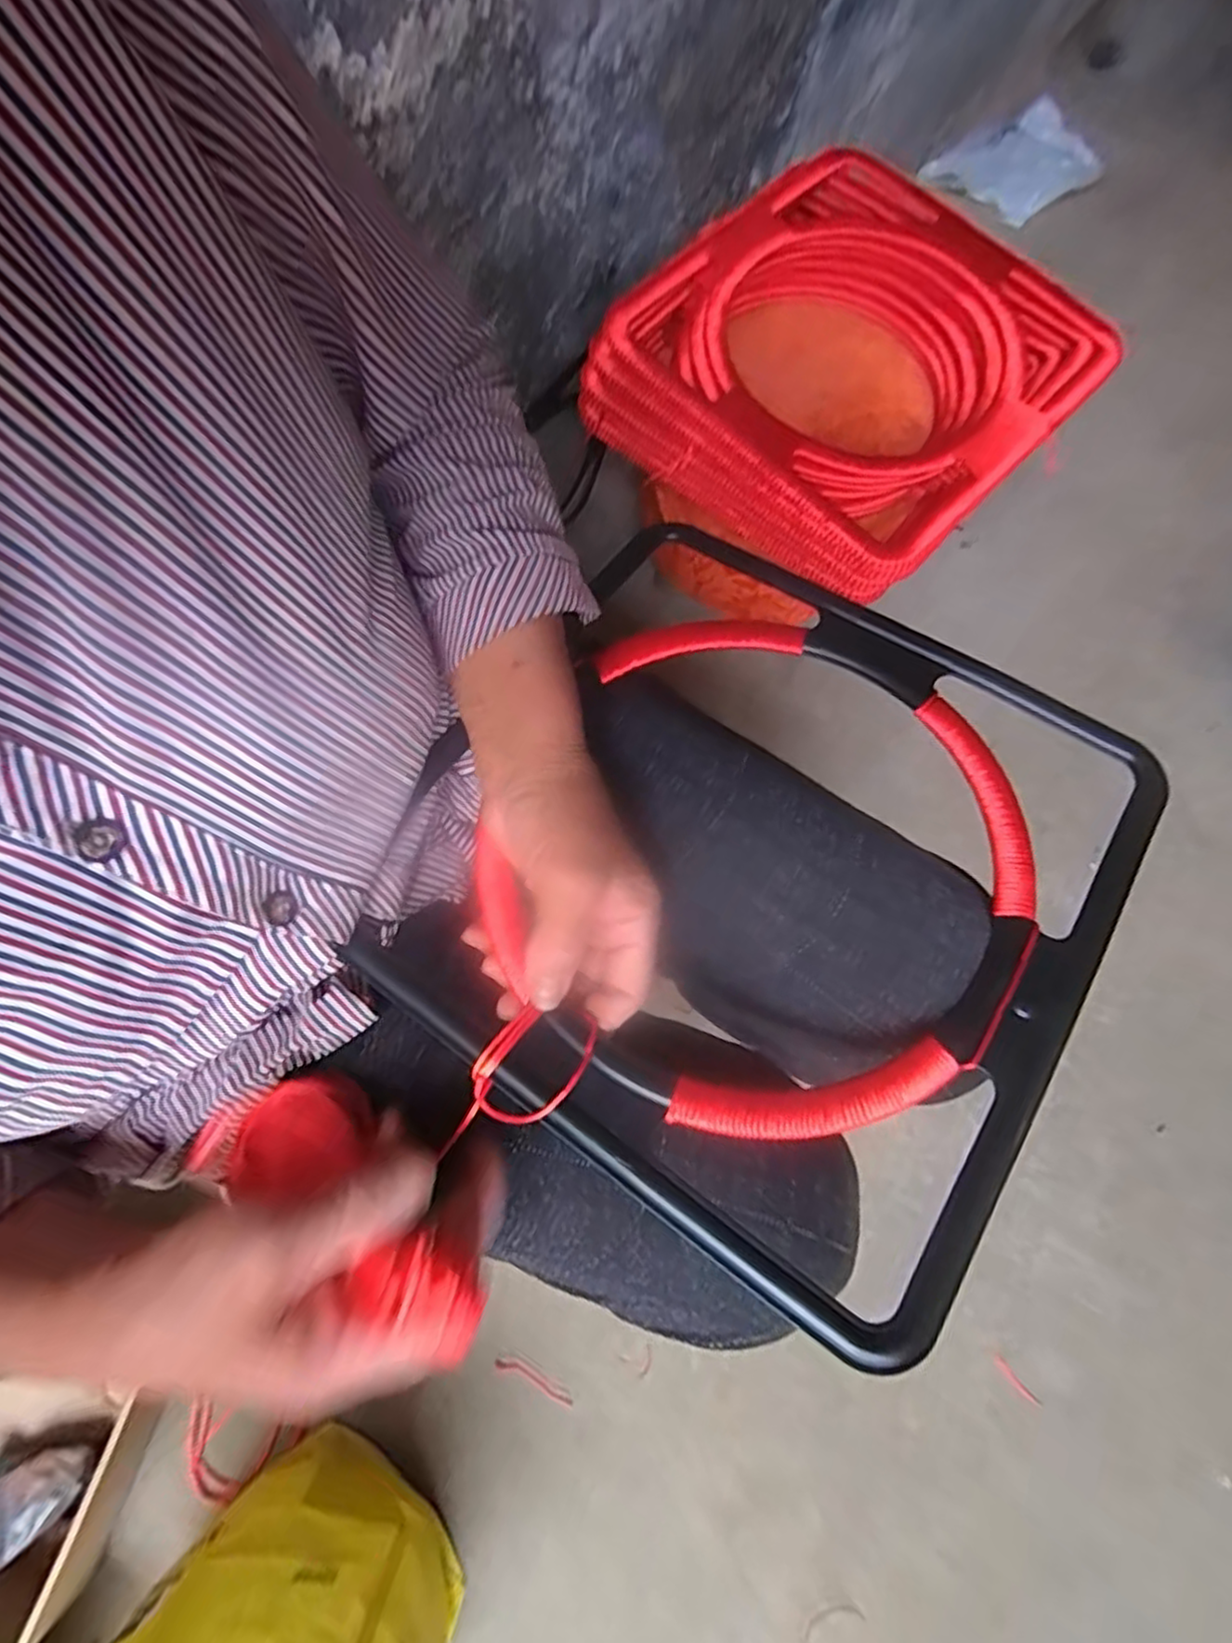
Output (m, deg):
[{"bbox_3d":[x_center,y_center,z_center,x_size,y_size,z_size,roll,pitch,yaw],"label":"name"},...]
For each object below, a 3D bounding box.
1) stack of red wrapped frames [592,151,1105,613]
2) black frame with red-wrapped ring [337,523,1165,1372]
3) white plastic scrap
[{"bbox_3d":[0.206,-0.400,0.602,0.343,0.084,0.334,40,77,11],"label":"stack of red wrapped frames"},{"bbox_3d":[0.067,0.011,0.335,0.321,0.043,0.320,33,76,10],"label":"black frame with red-wrapped ring"},{"bbox_3d":[0.665,-1.081,1.115,0.280,0.050,0.186,-37,76,-11],"label":"white plastic scrap"}]

